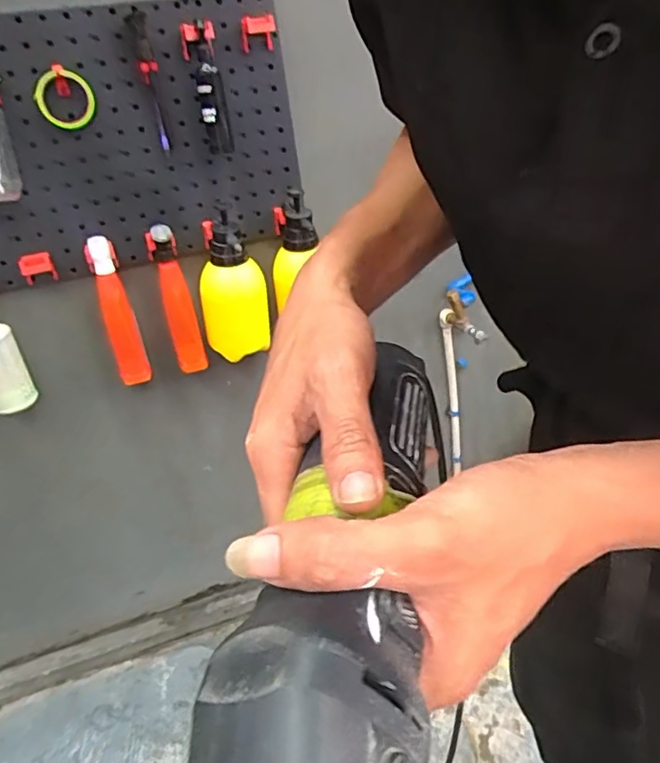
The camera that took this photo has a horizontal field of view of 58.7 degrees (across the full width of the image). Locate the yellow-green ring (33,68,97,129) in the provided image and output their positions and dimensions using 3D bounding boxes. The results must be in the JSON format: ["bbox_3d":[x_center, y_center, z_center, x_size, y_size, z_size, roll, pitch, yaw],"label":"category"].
[{"bbox_3d":[-0.447,-0.477,0.993,0.092,0.089,0.013,-19,26,-22],"label":"yellow-green ring"}]

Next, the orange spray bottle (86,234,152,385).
[{"bbox_3d":[-0.404,-0.126,1.123,0.057,0.282,0.046,-15,25,-14],"label":"orange spray bottle"}]

